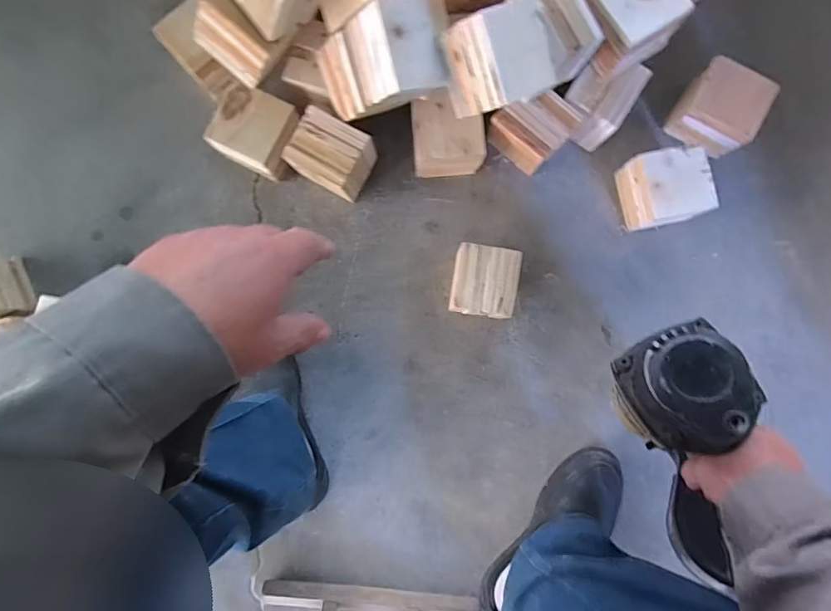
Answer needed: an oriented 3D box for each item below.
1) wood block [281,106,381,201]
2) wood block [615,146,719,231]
[{"bbox_3d":[-0.116,-0.214,0.673,0.100,0.101,0.088,32,88,2],"label":"wood block"},{"bbox_3d":[0.360,-0.167,0.675,0.094,0.081,0.100,-14,87,0],"label":"wood block"}]

